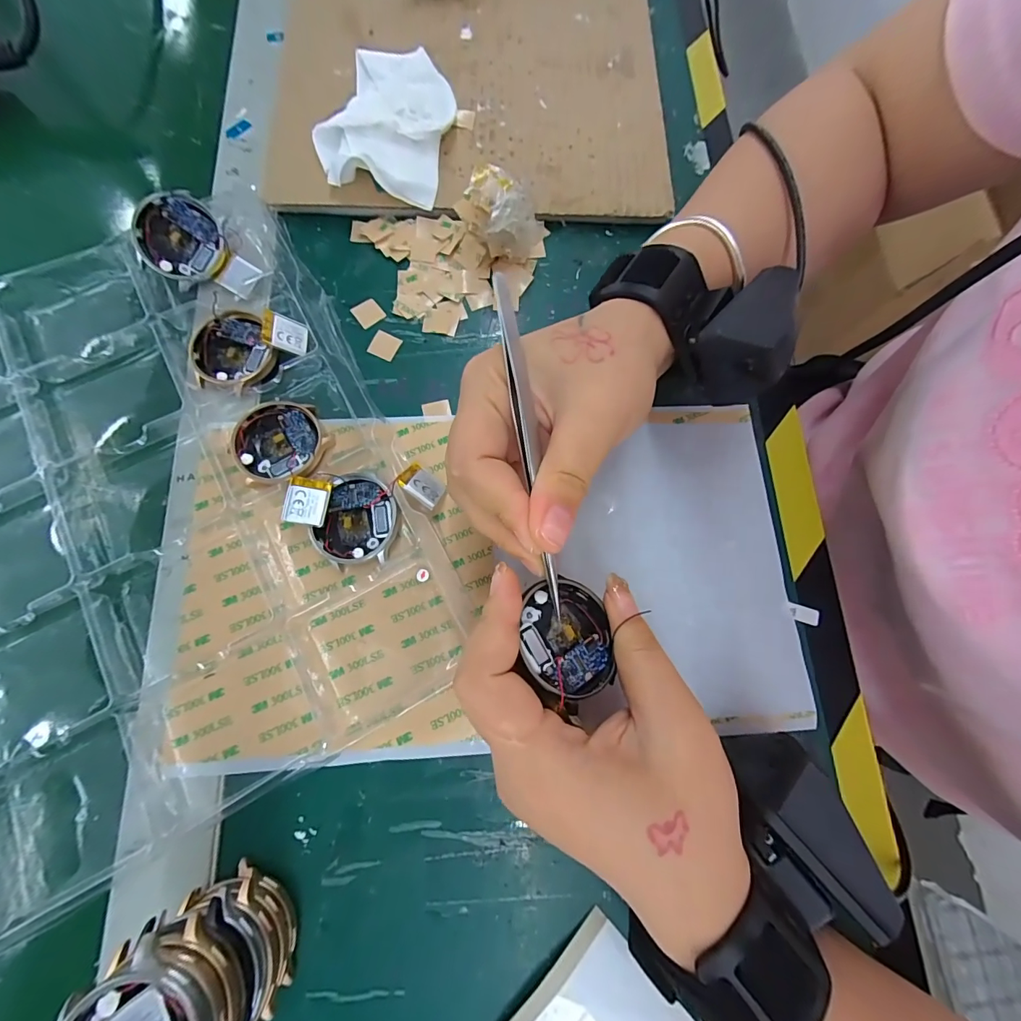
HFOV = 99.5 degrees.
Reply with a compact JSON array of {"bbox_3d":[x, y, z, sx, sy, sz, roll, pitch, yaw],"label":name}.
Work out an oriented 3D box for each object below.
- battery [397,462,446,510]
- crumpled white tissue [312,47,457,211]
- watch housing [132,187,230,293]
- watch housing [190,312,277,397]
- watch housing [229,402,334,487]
[{"bbox_3d":[-0.044,-0.013,0.216,0.022,0.004,0.018,41,45,-5],"label":"battery"},{"bbox_3d":[-0.074,-0.239,0.267,0.073,0.026,0.110,11,76,3],"label":"crumpled white tissue"},{"bbox_3d":[-0.184,-0.152,0.242,0.042,0.007,0.044,-2,103,-9],"label":"watch housing"},{"bbox_3d":[-0.151,-0.086,0.236,0.042,0.008,0.046,-16,77,-4],"label":"watch housing"},{"bbox_3d":[-0.120,-0.035,0.225,0.046,0.007,0.043,0,76,0],"label":"watch housing"}]

